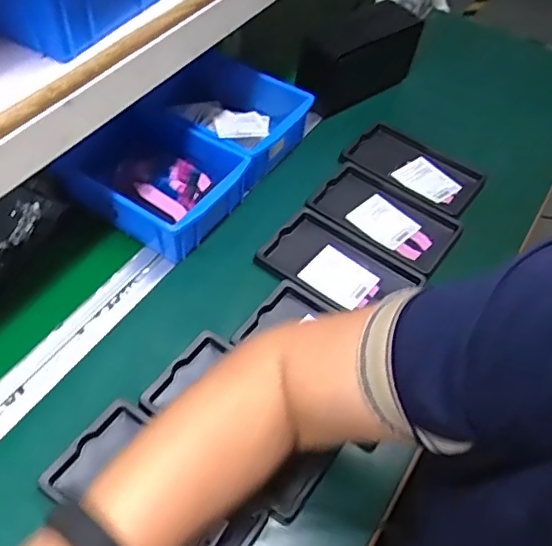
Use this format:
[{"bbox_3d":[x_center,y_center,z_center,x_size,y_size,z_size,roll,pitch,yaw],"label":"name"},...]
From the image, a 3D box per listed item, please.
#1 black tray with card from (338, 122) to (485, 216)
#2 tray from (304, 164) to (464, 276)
[{"bbox_3d":[0.175,-0.136,0.703,0.164,0.017,0.097,32,57,19],"label":"black tray with card"},{"bbox_3d":[0.129,-0.068,0.648,0.160,0.014,0.099,30,57,18],"label":"tray"}]

